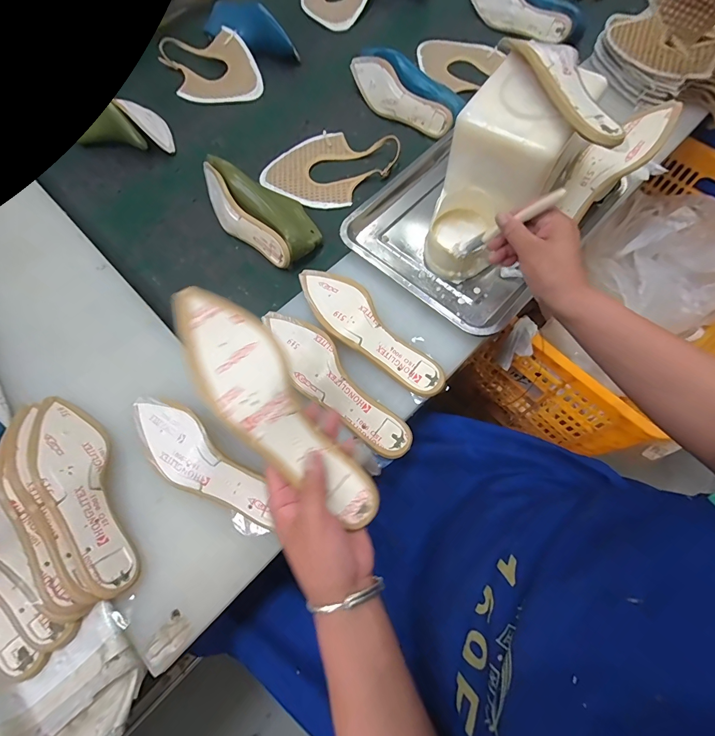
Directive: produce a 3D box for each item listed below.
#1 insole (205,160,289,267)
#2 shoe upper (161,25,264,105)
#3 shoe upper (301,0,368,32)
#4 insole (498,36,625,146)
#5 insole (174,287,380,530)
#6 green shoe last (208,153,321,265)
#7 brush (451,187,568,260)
[{"bbox_3d":[-0.203,-0.258,0.639,0.047,0.058,0.251,-39,72,-12],"label":"insole"},{"bbox_3d":[-0.331,-0.680,0.834,0.174,0.045,0.261,-27,70,-7],"label":"shoe upper"},{"bbox_3d":[-0.052,-0.952,0.939,0.174,0.041,0.246,21,71,10],"label":"shoe upper"},{"bbox_3d":[0.238,-0.320,0.417,0.066,0.021,0.189,-24,70,-6],"label":"insole"},{"bbox_3d":[-0.078,0.031,0.331,0.074,0.036,0.259,-40,87,-12],"label":"insole"},{"bbox_3d":[-0.158,-0.292,0.645,0.091,0.067,0.261,-41,73,-12],"label":"green shoe last"},{"bbox_3d":[0.173,-0.169,0.446,0.021,0.145,0.026,27,69,-24],"label":"brush"}]

